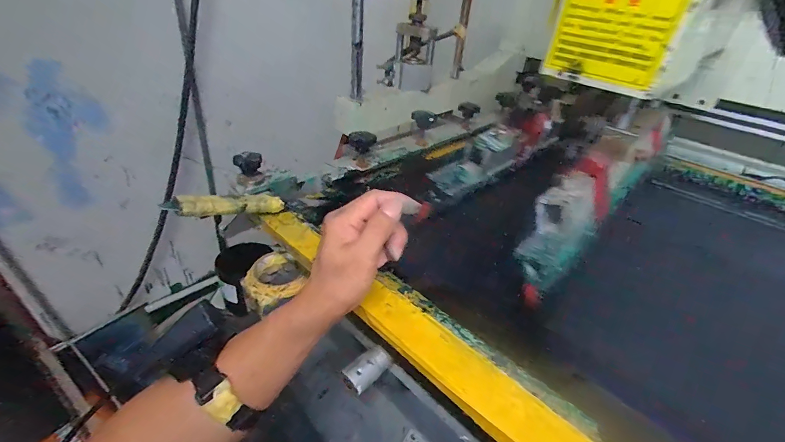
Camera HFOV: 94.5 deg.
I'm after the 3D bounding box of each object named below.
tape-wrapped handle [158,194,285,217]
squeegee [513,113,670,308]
[{"bbox_3d":[-0.198,-0.020,0.439,0.133,0.022,0.028,-4,32,-42],"label":"tape-wrapped handle"},{"bbox_3d":[0.281,-0.054,0.471,0.053,0.105,0.434,31,43,33],"label":"squeegee"}]

